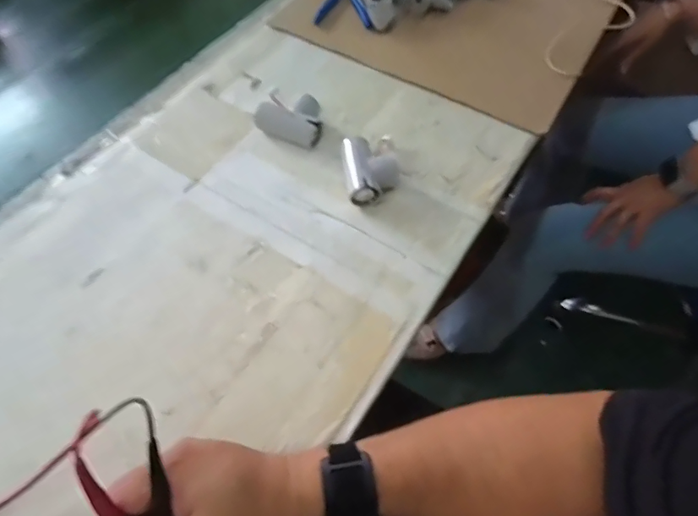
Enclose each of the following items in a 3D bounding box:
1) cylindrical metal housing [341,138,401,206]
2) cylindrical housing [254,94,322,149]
[{"bbox_3d":[0.026,-0.097,0.518,0.060,0.031,0.077,-7,60,-5],"label":"cylindrical metal housing"},{"bbox_3d":[-0.066,-0.164,0.556,0.079,0.031,0.054,25,62,13],"label":"cylindrical housing"}]

